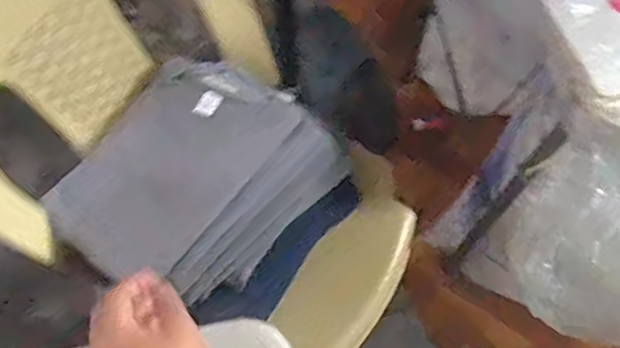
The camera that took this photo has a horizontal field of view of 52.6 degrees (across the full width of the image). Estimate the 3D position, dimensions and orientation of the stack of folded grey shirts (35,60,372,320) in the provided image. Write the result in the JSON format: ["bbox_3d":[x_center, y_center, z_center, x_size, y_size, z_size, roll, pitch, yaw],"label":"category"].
[{"bbox_3d":[-0.118,0.014,0.762,0.273,0.119,0.301,35,71,14],"label":"stack of folded grey shirts"}]

